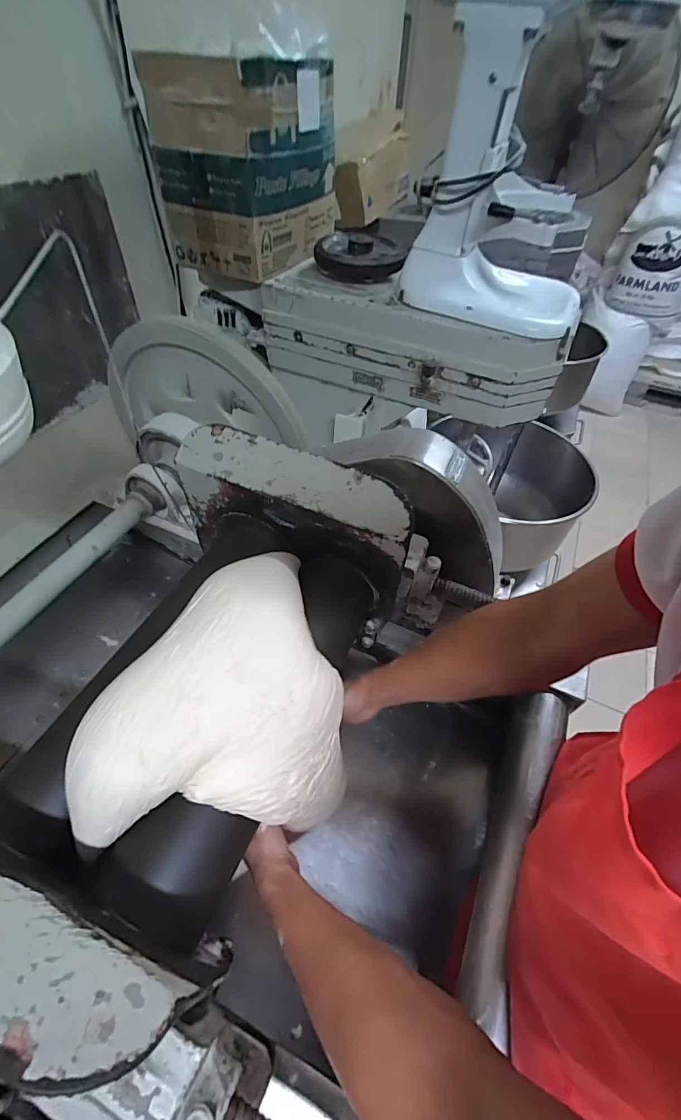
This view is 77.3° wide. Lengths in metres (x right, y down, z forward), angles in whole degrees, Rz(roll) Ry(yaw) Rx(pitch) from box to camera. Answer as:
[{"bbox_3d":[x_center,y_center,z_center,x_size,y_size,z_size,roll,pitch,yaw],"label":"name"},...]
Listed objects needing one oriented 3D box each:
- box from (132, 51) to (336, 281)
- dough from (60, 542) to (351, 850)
[{"bbox_3d":[-0.188,-0.832,0.906,0.271,0.297,0.323,24,53,16],"label":"box"},{"bbox_3d":[-0.119,0.131,0.460,0.230,0.151,0.262,-3,51,-6],"label":"dough"}]

